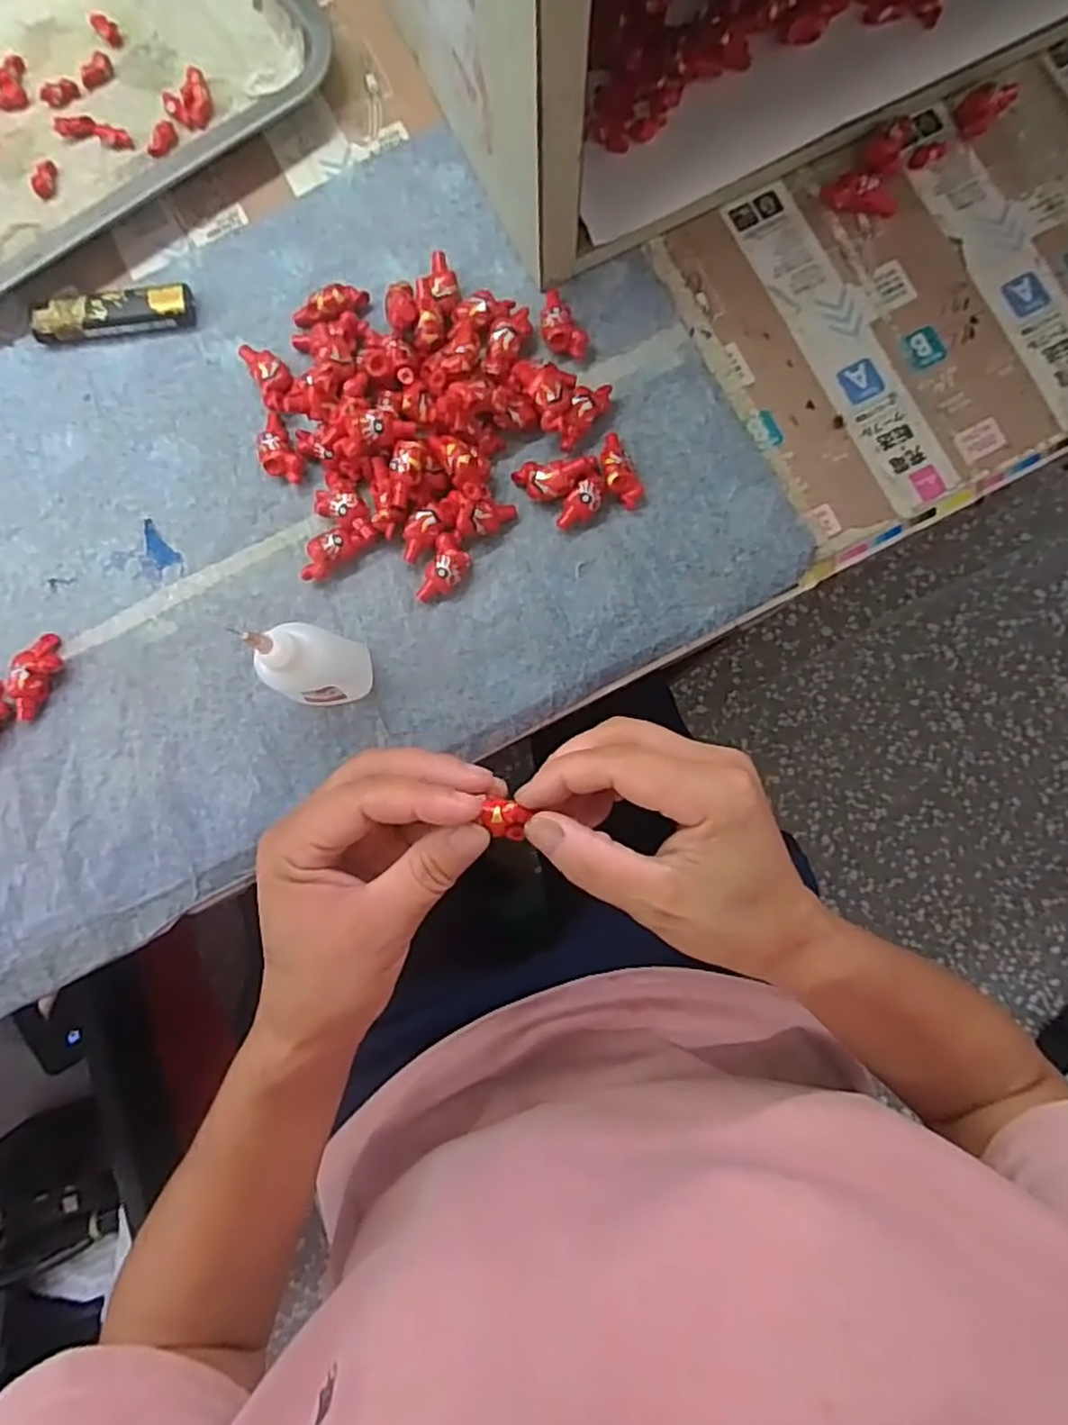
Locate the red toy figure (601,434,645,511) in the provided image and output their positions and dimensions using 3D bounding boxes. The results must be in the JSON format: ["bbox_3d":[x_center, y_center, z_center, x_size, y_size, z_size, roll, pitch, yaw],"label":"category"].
[{"bbox_3d":[0.042,-0.120,0.351,0.016,0.014,0.038,-25,86,-1],"label":"red toy figure"}]

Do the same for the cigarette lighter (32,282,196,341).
[{"bbox_3d":[-0.216,-0.205,0.364,0.079,0.011,0.019,-10,86,0],"label":"cigarette lighter"}]

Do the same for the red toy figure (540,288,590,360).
[{"bbox_3d":[0.012,-0.198,0.360,0.019,0.013,0.038,-29,86,-2],"label":"red toy figure"}]

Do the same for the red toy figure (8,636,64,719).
[{"bbox_3d":[-0.245,-0.017,0.348,0.016,0.015,0.043,24,87,2],"label":"red toy figure"}]

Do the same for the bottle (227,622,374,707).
[{"bbox_3d":[-0.093,-0.020,0.304,0.027,0.097,0.028,-11,86,0],"label":"bottle"}]

